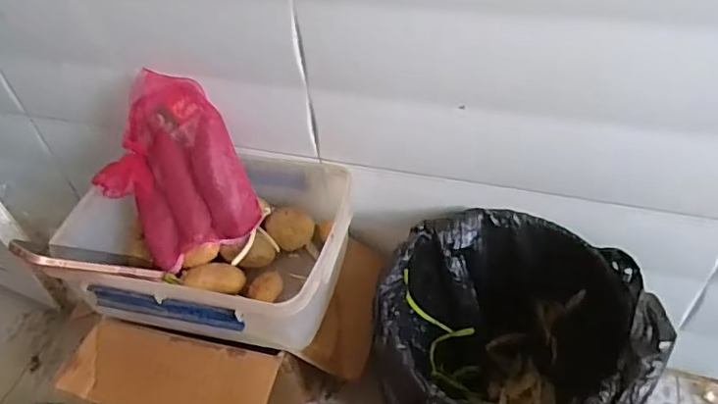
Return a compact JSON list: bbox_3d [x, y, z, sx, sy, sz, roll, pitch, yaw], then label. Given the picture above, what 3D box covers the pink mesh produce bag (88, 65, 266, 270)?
[{"bbox_3d":[-0.217,-0.031,0.651,0.153,0.068,0.192,-30,86,6],"label":"pink mesh produce bag"}]

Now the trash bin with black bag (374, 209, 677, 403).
[{"bbox_3d":[0.156,0.180,0.618,0.251,0.247,0.243,-7,45,1],"label":"trash bin with black bag"}]

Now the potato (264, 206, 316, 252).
[{"bbox_3d":[-0.084,0.032,0.685,0.055,0.051,0.042,-18,46,-10],"label":"potato"}]

